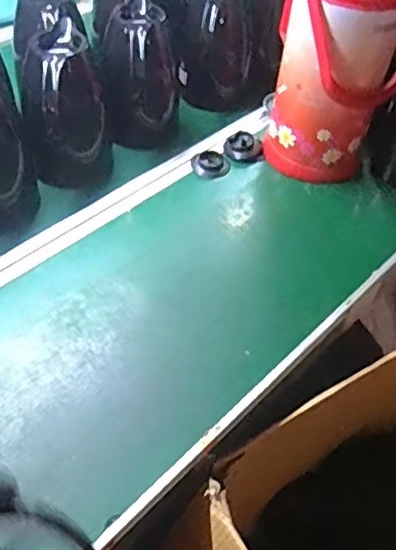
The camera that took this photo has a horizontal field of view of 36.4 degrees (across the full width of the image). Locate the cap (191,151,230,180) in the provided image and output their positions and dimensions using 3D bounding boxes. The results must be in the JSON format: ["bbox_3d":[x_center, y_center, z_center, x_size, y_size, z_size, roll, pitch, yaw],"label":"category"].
[{"bbox_3d":[0.019,-0.172,0.944,0.059,0.011,0.059,2,46,-2],"label":"cap"}]

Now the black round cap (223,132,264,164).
[{"bbox_3d":[0.074,-0.207,0.972,0.059,0.019,0.059,2,46,-2],"label":"black round cap"}]

